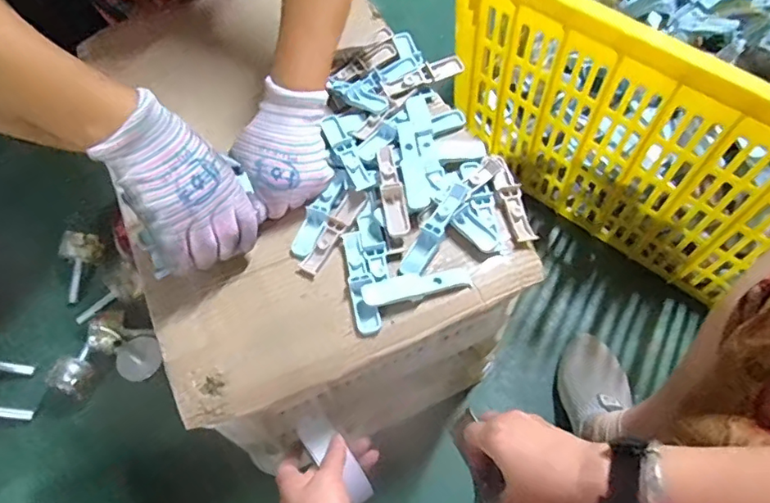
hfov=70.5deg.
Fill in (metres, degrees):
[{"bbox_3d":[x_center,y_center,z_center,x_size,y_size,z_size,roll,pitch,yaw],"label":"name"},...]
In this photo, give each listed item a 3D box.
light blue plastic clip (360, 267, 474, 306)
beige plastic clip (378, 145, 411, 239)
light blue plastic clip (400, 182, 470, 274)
[{"bbox_3d":[0.028,0.030,0.476,0.095,0.016,0.021,-14,63,-6],"label":"light blue plastic clip"},{"bbox_3d":[0.006,-0.058,0.497,0.022,0.010,0.092,-10,62,-4],"label":"beige plastic clip"},{"bbox_3d":[0.047,-0.023,0.501,0.021,0.020,0.099,31,83,16],"label":"light blue plastic clip"}]

